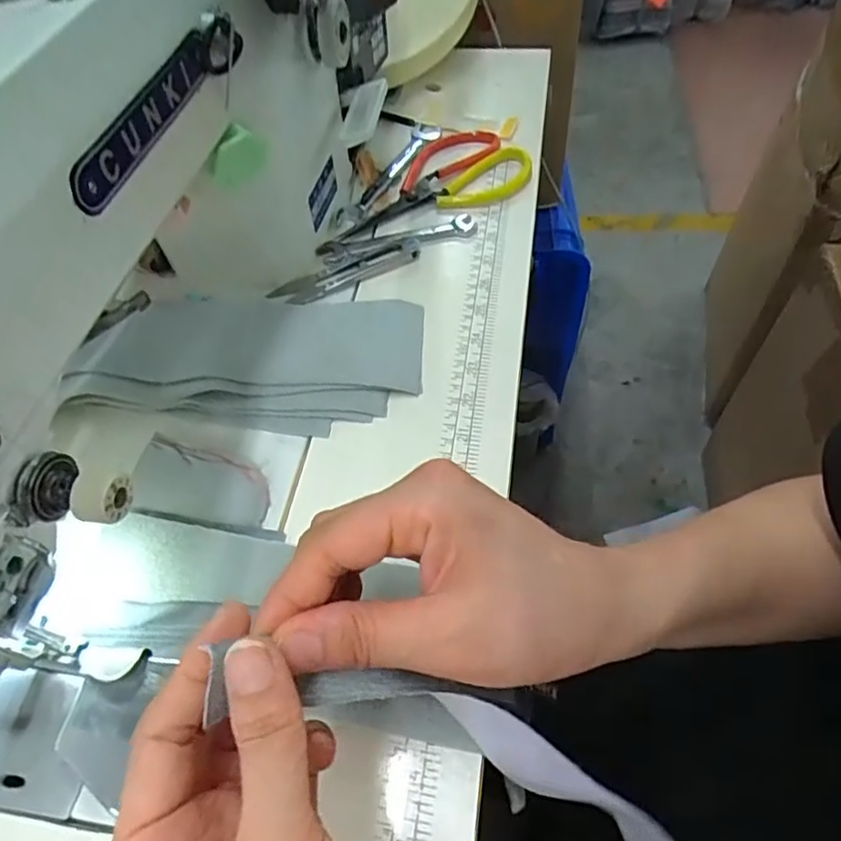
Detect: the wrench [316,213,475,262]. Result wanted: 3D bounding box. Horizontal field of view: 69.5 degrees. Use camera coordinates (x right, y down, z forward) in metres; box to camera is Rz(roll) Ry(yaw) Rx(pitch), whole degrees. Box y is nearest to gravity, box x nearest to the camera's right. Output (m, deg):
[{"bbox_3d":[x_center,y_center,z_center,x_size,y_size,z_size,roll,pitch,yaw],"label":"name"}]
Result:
[{"bbox_3d":[-0.019,-0.140,0.463,0.119,0.006,0.019,-13,55,-4],"label":"wrench"}]

